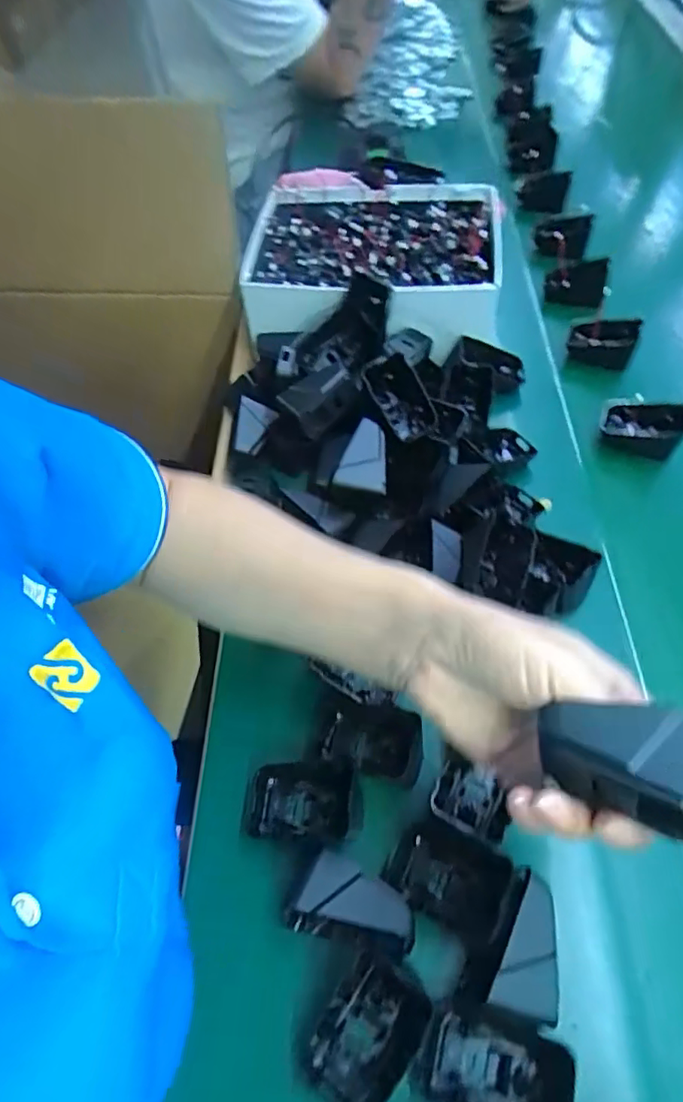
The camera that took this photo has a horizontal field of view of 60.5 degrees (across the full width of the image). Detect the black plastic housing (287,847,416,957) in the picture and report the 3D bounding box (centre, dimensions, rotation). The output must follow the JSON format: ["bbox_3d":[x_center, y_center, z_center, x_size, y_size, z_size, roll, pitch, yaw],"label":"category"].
[{"bbox_3d":[0.006,0.189,0.316,0.069,0.042,0.039,10,57,7],"label":"black plastic housing"}]

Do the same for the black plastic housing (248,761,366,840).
[{"bbox_3d":[-0.022,0.153,0.357,0.070,0.026,0.043,3,57,2],"label":"black plastic housing"}]

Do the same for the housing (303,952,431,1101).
[{"bbox_3d":[0.013,0.243,0.294,0.044,0.026,0.063,33,63,20],"label":"housing"}]

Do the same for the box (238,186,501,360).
[{"bbox_3d":[0.029,-0.307,0.592,0.236,0.062,0.215,6,57,4],"label":"box"}]

